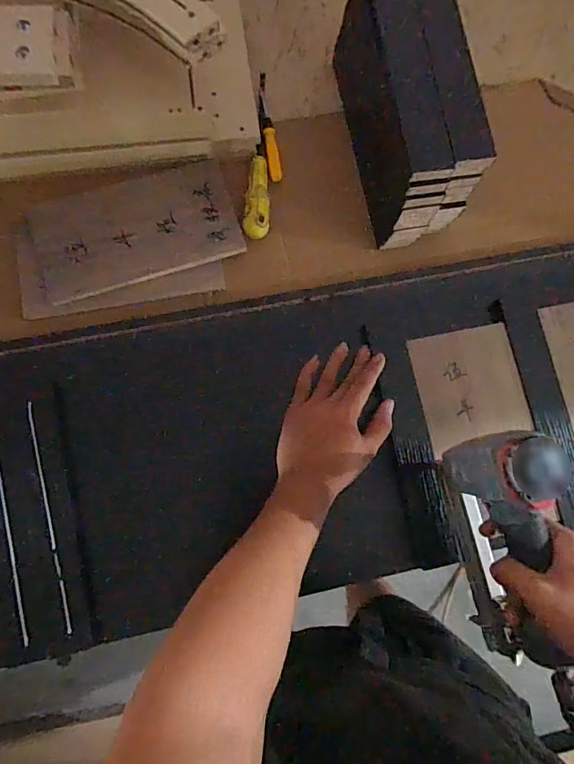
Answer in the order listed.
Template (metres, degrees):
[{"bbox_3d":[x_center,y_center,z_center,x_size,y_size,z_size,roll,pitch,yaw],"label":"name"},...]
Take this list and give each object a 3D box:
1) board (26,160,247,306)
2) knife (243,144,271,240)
[{"bbox_3d":[-0.188,-0.190,0.587,0.245,0.008,0.124,-17,90,-4],"label":"board"},{"bbox_3d":[-0.037,-0.251,0.617,0.032,0.032,0.132,4,82,-3],"label":"knife"}]

